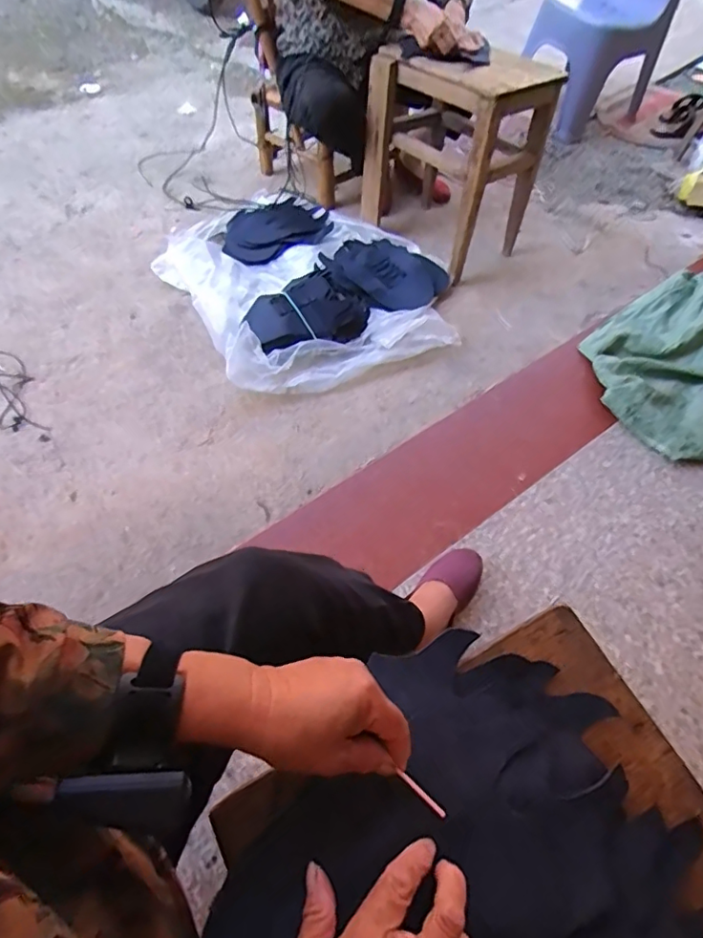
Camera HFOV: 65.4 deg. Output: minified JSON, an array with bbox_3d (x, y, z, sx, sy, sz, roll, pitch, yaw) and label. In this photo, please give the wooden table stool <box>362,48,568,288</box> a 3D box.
[{"bbox_3d":[0.250,-0.791,1.380,0.279,0.440,0.400,-36,68,-23],"label":"wooden table stool"}]

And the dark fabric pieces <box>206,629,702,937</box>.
[{"bbox_3d":[0.061,0.263,0.368,0.319,0.025,0.245,-23,63,-17],"label":"dark fabric pieces"}]

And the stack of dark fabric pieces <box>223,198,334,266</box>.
[{"bbox_3d":[-0.226,-0.680,1.563,0.318,0.050,0.250,-25,64,-18],"label":"stack of dark fabric pieces"}]

